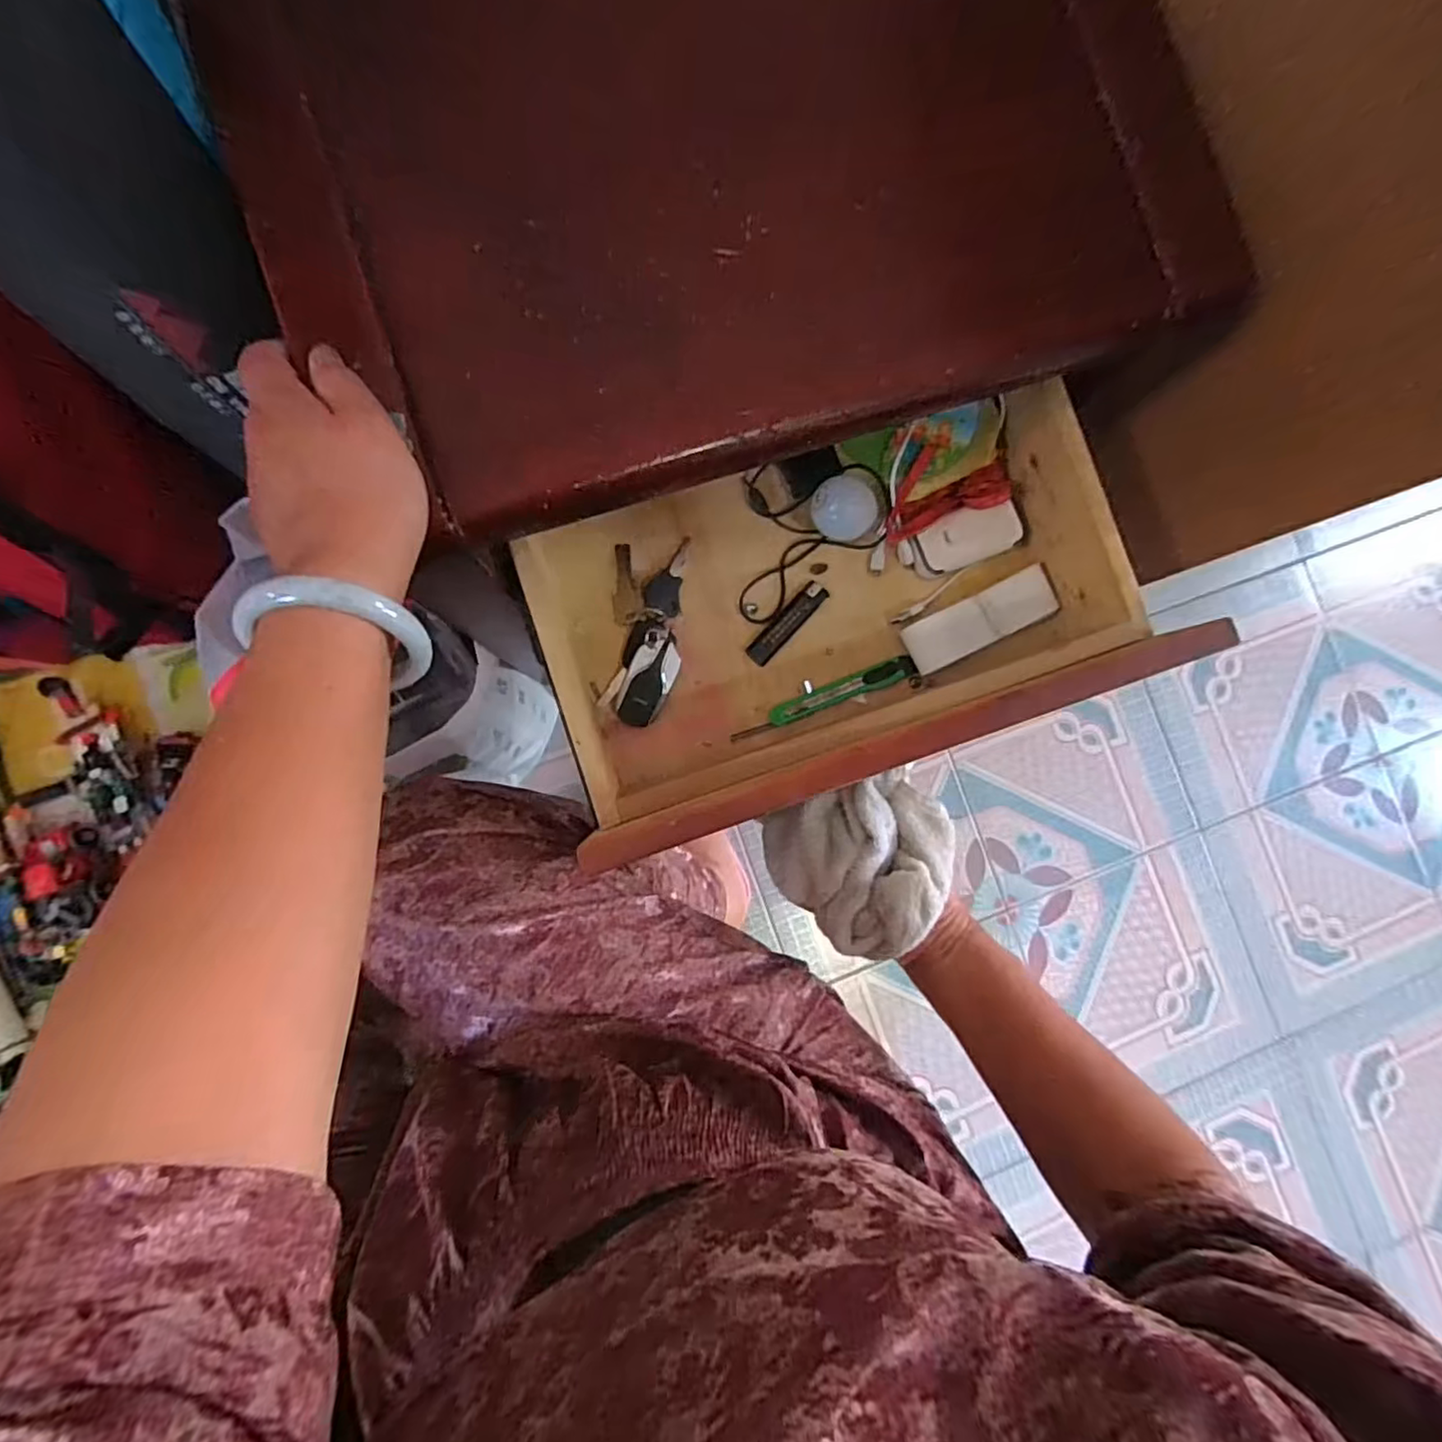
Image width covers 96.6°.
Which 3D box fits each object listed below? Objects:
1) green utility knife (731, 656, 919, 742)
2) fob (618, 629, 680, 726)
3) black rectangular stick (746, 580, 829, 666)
[{"bbox_3d":[0.080,-0.019,0.496,0.150,0.010,0.017,-21,88,-7],"label":"green utility knife"},{"bbox_3d":[-0.053,-0.032,0.476,0.033,0.015,0.073,21,95,-4],"label":"fob"},{"bbox_3d":[0.052,-0.076,0.496,0.020,0.011,0.077,43,83,-1],"label":"black rectangular stick"}]

